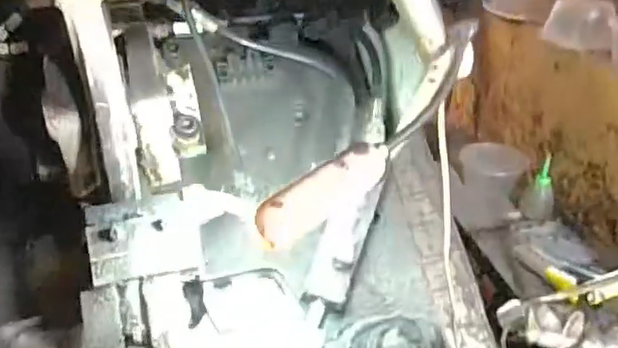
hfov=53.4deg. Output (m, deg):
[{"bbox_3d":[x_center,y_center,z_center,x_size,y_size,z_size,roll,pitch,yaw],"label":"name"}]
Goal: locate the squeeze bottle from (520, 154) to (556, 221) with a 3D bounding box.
[{"bbox_3d":[0.463,0.032,1.230,0.067,0.112,0.067,10,32,21],"label":"squeeze bottle"}]

